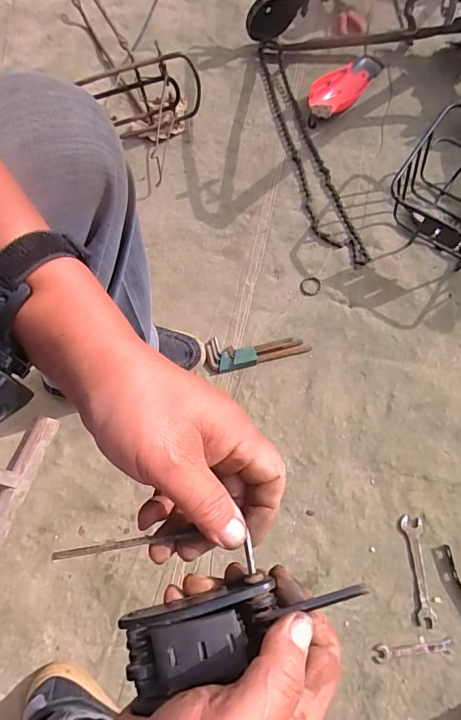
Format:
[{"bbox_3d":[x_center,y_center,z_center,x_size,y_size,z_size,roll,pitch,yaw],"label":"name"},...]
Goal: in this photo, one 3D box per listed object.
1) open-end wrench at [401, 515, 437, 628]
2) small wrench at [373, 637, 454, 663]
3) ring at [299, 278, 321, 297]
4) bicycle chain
[{"bbox_3d":[0.287,0.319,0.634,0.030,0.004,0.150,-2,74,-1],"label":"open-end wrench"},{"bbox_3d":[0.266,0.421,0.602,0.113,0.004,0.023,-5,74,-2],"label":"small wrench"},{"bbox_3d":[0.146,-0.135,0.765,0.038,0.004,0.037,1,74,1],"label":"ring"},{"bbox_3d":[0.144,-0.411,0.831,0.074,0.029,0.537,-19,79,0],"label":"bicycle chain"}]

